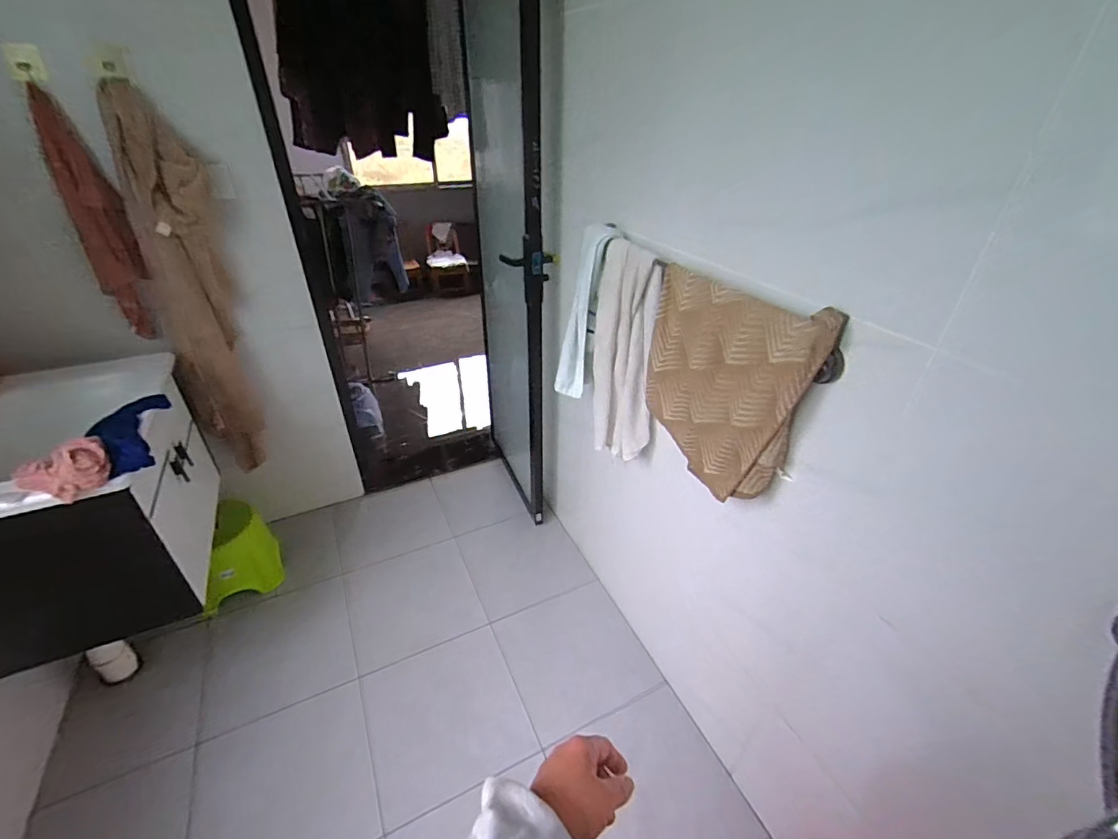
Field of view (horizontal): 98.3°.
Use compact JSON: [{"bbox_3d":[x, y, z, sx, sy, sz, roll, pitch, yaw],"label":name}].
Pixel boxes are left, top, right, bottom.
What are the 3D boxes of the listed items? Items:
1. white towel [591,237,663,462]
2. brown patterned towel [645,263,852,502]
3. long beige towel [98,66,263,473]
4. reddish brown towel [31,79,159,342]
[{"bbox_3d":[0.131,-0.127,1.034,0.167,0.468,0.041,29,40,36],"label":"white towel"},{"bbox_3d":[0.270,-0.060,0.814,0.057,0.328,0.319,-17,38,-25],"label":"brown patterned towel"},{"bbox_3d":[-0.974,-0.292,1.328,0.218,0.966,0.083,-27,43,-36],"label":"long beige towel"},{"bbox_3d":[-1.100,-0.463,1.167,0.109,0.529,0.035,-17,38,-25],"label":"reddish brown towel"}]

